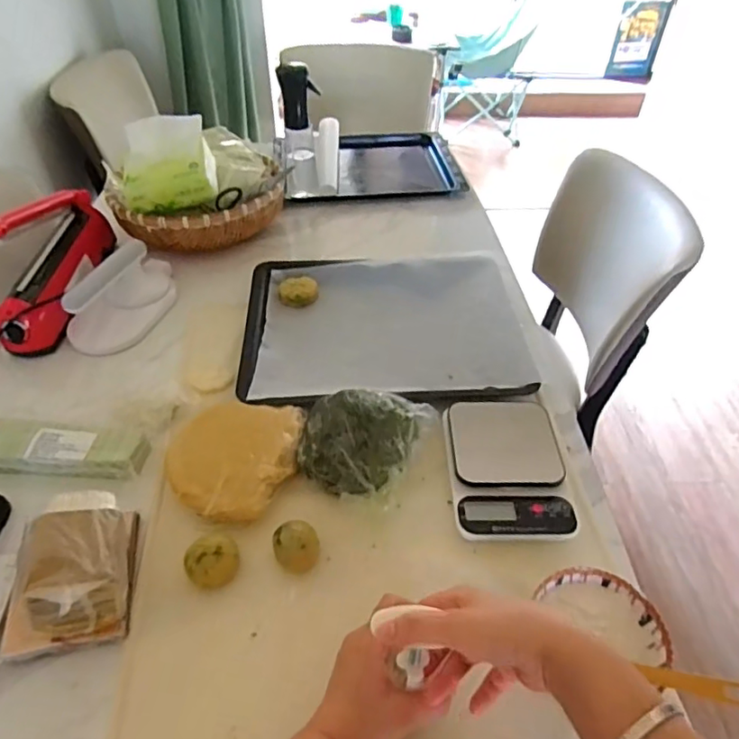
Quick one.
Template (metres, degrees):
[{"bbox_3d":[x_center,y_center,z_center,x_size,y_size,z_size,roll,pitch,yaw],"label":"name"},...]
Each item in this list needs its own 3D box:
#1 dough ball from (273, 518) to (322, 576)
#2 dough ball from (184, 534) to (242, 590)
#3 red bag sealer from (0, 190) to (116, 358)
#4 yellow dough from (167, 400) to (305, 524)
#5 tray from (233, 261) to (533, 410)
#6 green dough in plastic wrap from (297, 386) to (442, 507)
[{"bbox_3d":[-0.073,0.181,0.571,0.045,0.033,0.044,1,44,-1],"label":"dough ball"},{"bbox_3d":[-0.155,0.191,0.559,0.052,0.029,0.046,-20,48,-21],"label":"dough ball"},{"bbox_3d":[-0.473,-0.182,0.837,0.103,0.174,0.298,-5,45,-6],"label":"red bag sealer"},{"bbox_3d":[-0.157,0.098,0.645,0.142,0.029,0.158,8,45,7],"label":"yellow dough"},{"bbox_3d":[0.016,-0.068,0.817,0.390,0.040,0.309,-4,45,-6],"label":"tray"},{"bbox_3d":[-0.011,0.073,0.652,0.133,0.075,0.145,24,49,22],"label":"green dough in plastic wrap"}]

